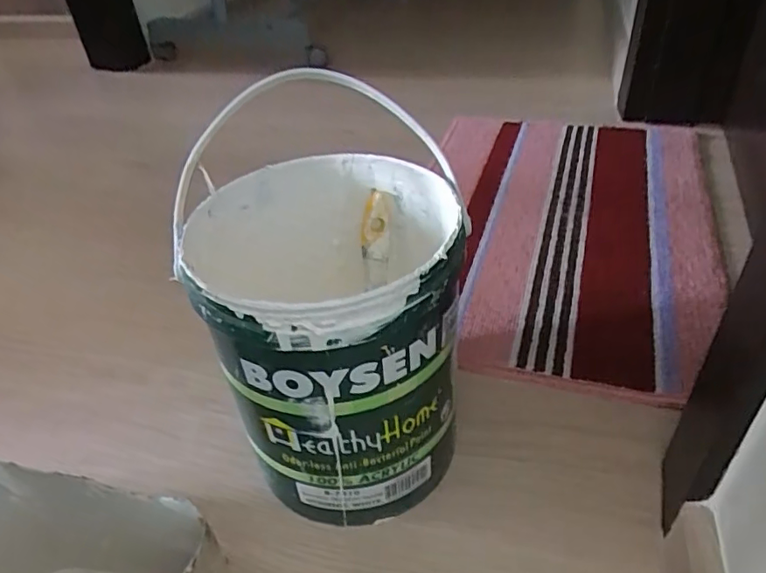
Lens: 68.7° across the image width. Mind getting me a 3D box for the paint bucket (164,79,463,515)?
[{"bbox_3d":[-0.035,0.032,0.395,0.159,0.237,0.168,-3,39,3],"label":"paint bucket"}]

